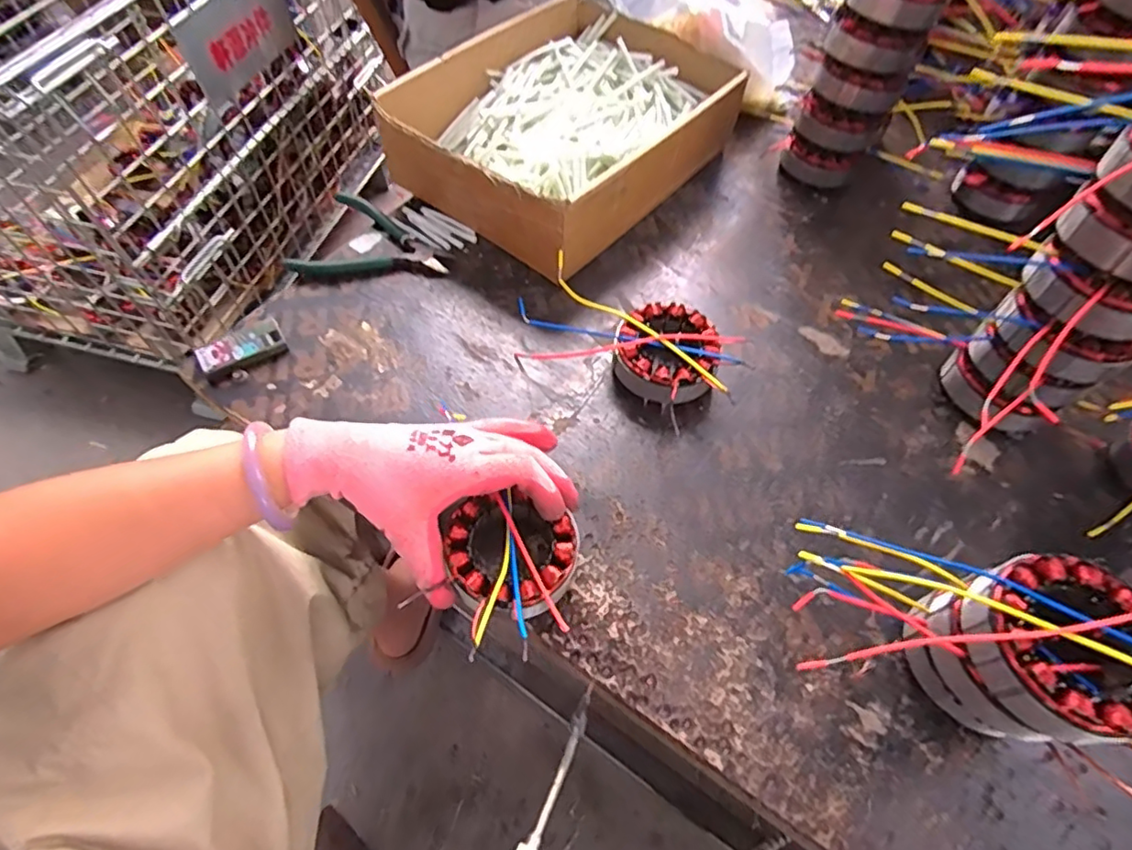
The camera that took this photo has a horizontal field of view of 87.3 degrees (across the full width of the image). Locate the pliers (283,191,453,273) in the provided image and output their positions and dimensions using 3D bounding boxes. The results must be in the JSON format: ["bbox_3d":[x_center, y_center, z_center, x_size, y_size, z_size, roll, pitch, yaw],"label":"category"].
[{"bbox_3d":[-0.187,-0.189,0.578,0.142,0.016,0.105,-2,58,-3],"label":"pliers"}]

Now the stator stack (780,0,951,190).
[{"bbox_3d":[0.297,-0.373,0.567,0.090,0.257,0.104,26,60,13],"label":"stator stack"}]

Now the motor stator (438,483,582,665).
[{"bbox_3d":[-0.033,0.091,0.389,0.083,0.039,0.092,-11,59,-9],"label":"motor stator"}]

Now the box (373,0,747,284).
[{"bbox_3d":[0.003,-0.315,0.625,0.238,0.086,0.321,35,63,18],"label":"box"}]

